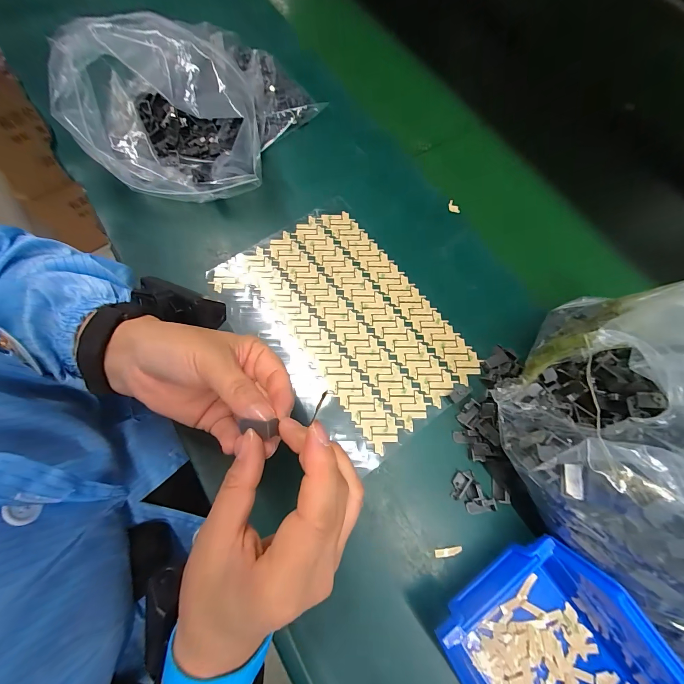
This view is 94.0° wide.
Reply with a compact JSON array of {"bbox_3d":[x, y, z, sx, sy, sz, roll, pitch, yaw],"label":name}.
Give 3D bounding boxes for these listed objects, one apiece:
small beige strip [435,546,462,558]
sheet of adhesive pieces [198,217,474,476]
[{"bbox_3d":[0.083,0.164,0.247,0.021,0.004,0.006,-8,72,-2],"label":"small beige strip"},{"bbox_3d":[0.000,-0.019,0.309,0.162,0.004,0.239,-35,75,-11],"label":"sheet of adhesive pieces"}]

